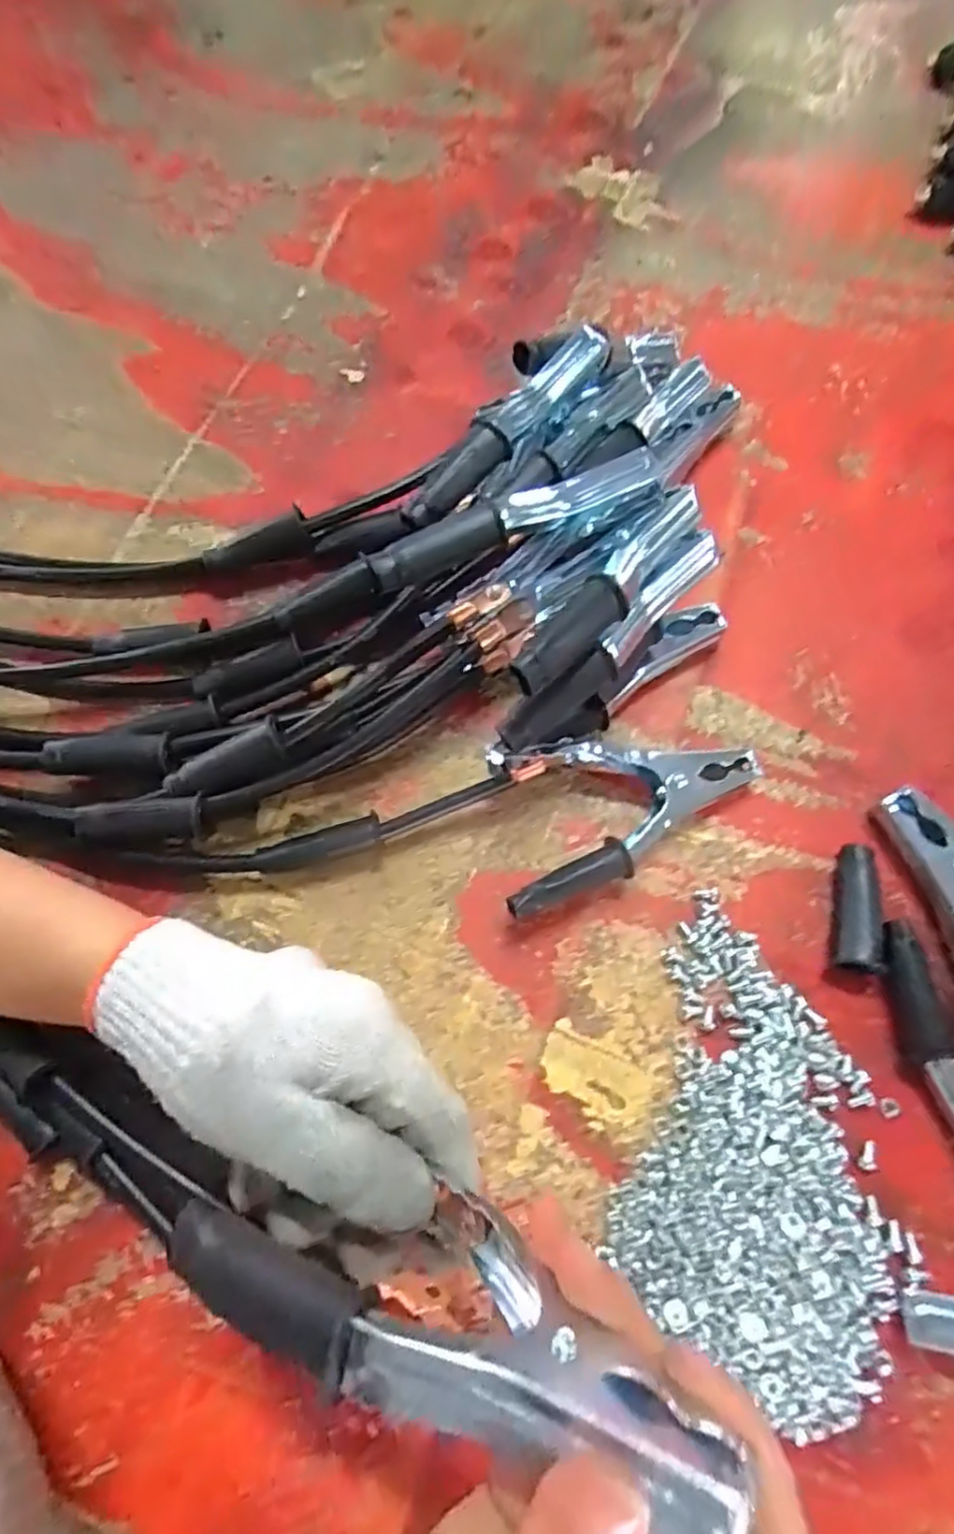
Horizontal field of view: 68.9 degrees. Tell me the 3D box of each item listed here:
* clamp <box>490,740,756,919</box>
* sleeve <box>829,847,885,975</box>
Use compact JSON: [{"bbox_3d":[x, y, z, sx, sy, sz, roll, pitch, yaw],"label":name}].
[{"bbox_3d":[0.078,0.023,0.349,0.137,0.035,0.077,-11,70,-3],"label":"clamp"},{"bbox_3d":[0.183,0.068,0.338,0.019,0.023,0.062,9,70,4],"label":"sleeve"}]

